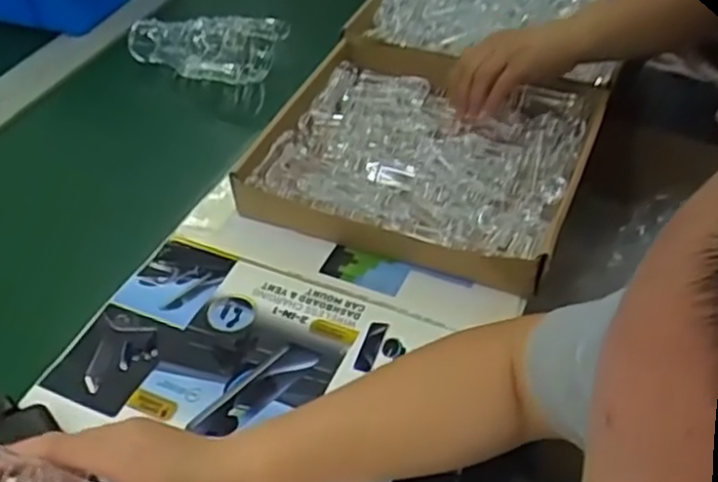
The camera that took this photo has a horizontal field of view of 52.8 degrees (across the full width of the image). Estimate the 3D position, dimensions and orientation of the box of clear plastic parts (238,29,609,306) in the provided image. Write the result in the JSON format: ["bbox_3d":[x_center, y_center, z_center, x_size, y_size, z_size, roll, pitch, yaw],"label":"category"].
[{"bbox_3d":[0.070,-0.096,0.716,0.298,0.066,0.287,17,48,19],"label":"box of clear plastic parts"}]

